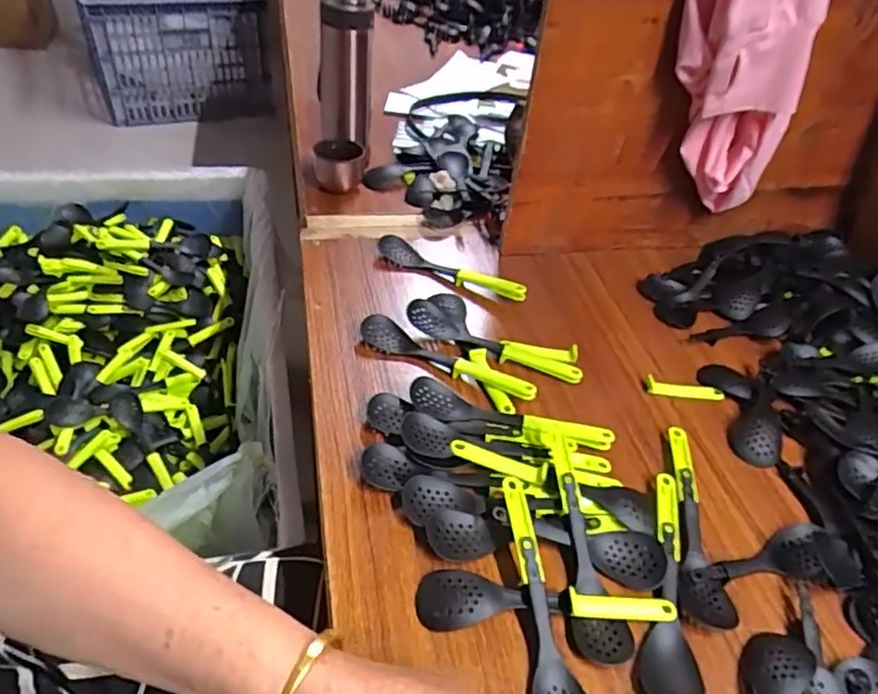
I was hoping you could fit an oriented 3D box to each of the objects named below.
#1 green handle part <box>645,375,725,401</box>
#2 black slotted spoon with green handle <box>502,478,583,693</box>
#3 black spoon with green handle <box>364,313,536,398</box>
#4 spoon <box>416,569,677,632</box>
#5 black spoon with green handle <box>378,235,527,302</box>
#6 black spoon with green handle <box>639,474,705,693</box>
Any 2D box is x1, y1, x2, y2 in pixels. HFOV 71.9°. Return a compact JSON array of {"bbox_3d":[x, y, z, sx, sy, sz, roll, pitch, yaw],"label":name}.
[{"bbox_3d":[0.237,0.041,0.585,0.078,0.013,0.016,5,44,-3],"label":"green handle part"},{"bbox_3d":[0.064,0.171,0.401,0.036,0.024,0.173,-4,45,-12],"label":"black slotted spoon with green handle"},{"bbox_3d":[0.007,0.007,0.559,0.173,0.017,0.032,22,45,14],"label":"black spoon with green handle"},{"bbox_3d":[0.073,0.169,0.412,0.175,0.016,0.036,1,44,-7],"label":"spoon"},{"bbox_3d":[0.011,-0.085,0.665,0.173,0.025,0.036,26,47,18],"label":"black spoon with green handle"},{"bbox_3d":[0.165,0.162,0.436,0.044,0.013,0.177,13,44,5],"label":"black spoon with green handle"}]

